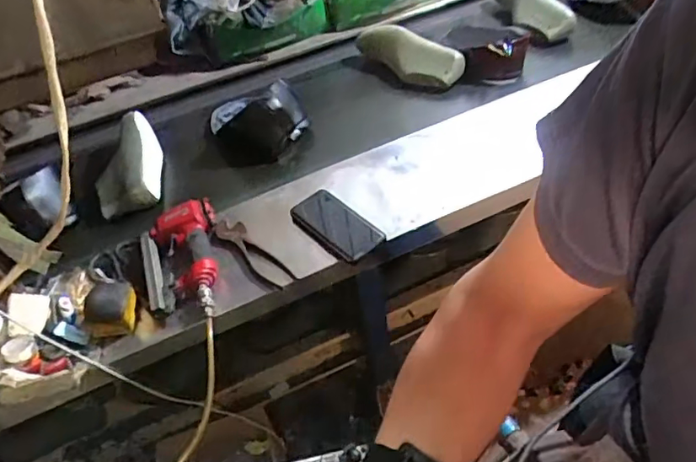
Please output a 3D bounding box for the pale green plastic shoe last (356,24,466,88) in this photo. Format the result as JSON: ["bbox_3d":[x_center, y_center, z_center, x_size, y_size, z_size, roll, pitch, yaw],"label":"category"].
[{"bbox_3d":[0.137,-0.413,1.277,0.285,0.103,0.103,33,59,31],"label":"pale green plastic shoe last"}]

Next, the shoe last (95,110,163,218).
[{"bbox_3d":[-0.455,-0.146,1.143,0.117,0.073,0.258,-8,47,0],"label":"shoe last"}]

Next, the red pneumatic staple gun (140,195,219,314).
[{"bbox_3d":[-0.289,0.042,0.921,0.125,0.057,0.236,-11,47,-3],"label":"red pneumatic staple gun"}]

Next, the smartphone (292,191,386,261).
[{"bbox_3d":[-0.023,-0.009,0.967,0.086,0.015,0.173,-43,61,-15],"label":"smartphone"}]

